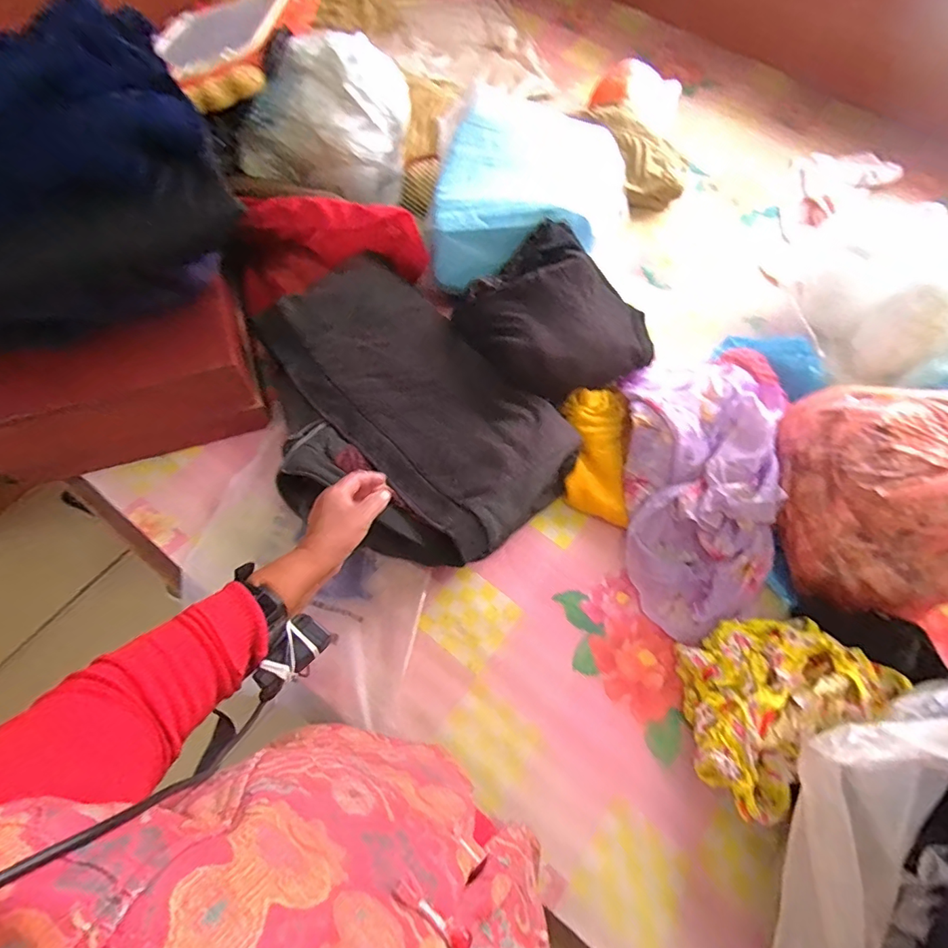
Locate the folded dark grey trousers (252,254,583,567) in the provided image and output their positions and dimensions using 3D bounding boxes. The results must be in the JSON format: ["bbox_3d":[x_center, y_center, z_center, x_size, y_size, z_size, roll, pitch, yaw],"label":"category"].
[{"bbox_3d":[-0.121,-0.079,0.741,0.337,0.111,0.483,-42,73,-18],"label":"folded dark grey trousers"}]

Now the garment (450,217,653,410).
[{"bbox_3d":[0.123,-0.229,0.754,0.241,0.098,0.284,-38,72,-17],"label":"garment"}]

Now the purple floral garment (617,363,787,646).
[{"bbox_3d":[0.329,0.016,0.709,0.210,0.114,0.404,3,66,0],"label":"purple floral garment"}]

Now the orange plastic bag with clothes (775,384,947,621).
[{"bbox_3d":[0.550,0.017,0.627,0.273,0.163,0.280,11,66,3],"label":"orange plastic bag with clothes"}]

